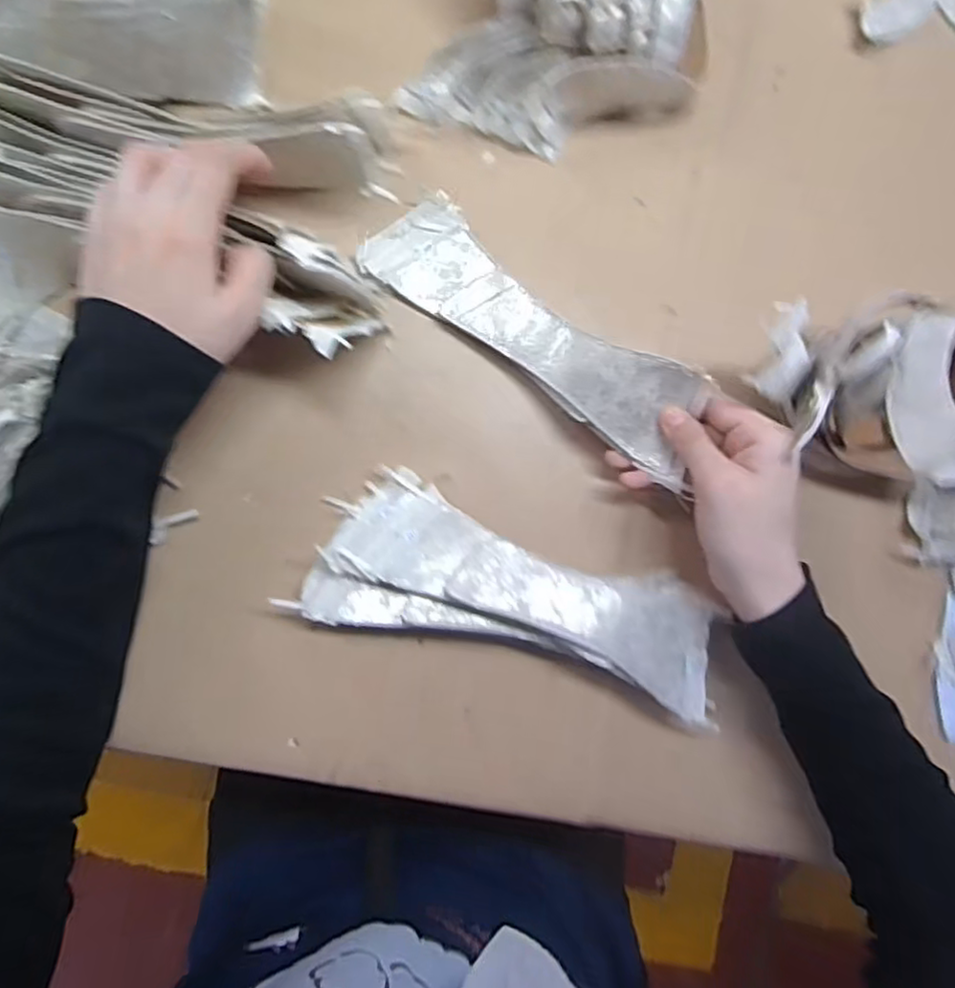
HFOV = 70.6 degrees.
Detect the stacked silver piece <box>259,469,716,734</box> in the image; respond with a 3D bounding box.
[{"bbox_3d":[0.026,0.057,0.389,0.235,0.046,0.084,16,87,-7],"label":"stacked silver piece"}]

